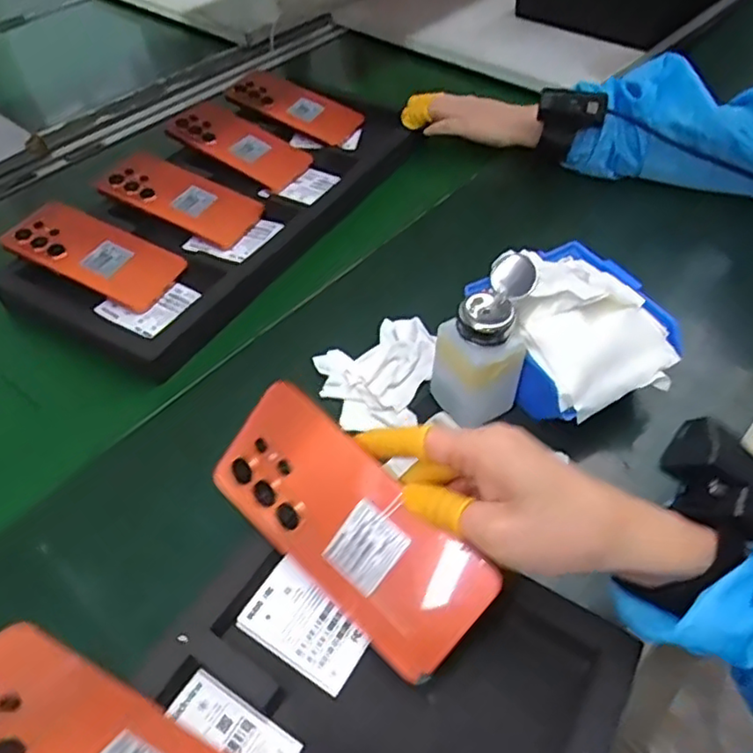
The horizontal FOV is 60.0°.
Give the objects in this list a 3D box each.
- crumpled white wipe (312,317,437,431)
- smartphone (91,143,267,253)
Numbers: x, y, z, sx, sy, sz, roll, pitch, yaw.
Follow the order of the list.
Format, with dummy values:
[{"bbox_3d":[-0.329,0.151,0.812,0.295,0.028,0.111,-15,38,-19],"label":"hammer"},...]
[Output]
[{"bbox_3d":[0.006,-0.005,0.548,0.103,0.027,0.093,-25,52,-18],"label":"crumpled white wipe"},{"bbox_3d":[-0.210,-0.195,0.698,0.174,0.016,0.089,29,58,10],"label":"smartphone"}]

